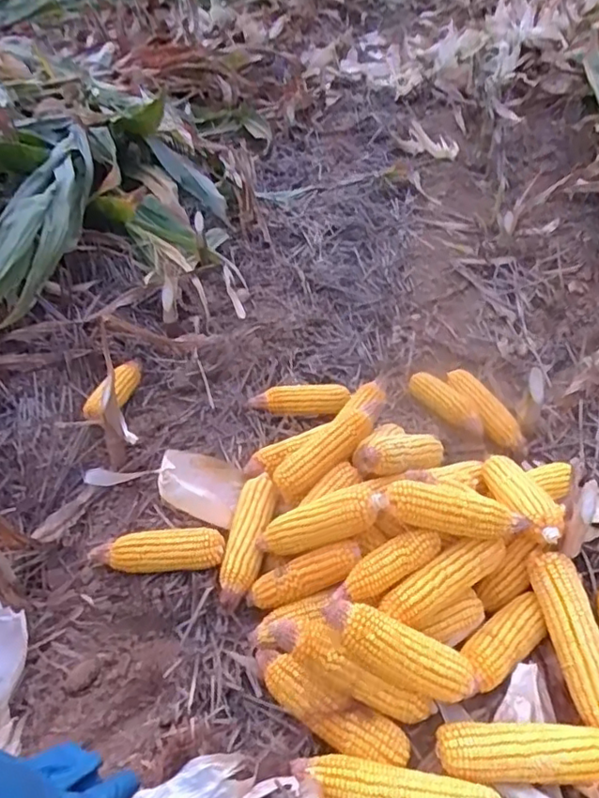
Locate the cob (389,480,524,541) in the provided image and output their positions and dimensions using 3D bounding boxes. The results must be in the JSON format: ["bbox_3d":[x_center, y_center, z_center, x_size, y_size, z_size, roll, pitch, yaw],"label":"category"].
[{"bbox_3d":[0.192,0.135,0.744,0.176,0.044,0.058,13,41,-3],"label":"cob"}]

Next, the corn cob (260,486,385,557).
[{"bbox_3d":[0.024,0.159,0.763,0.190,0.050,0.044,-26,34,24],"label":"corn cob"}]

